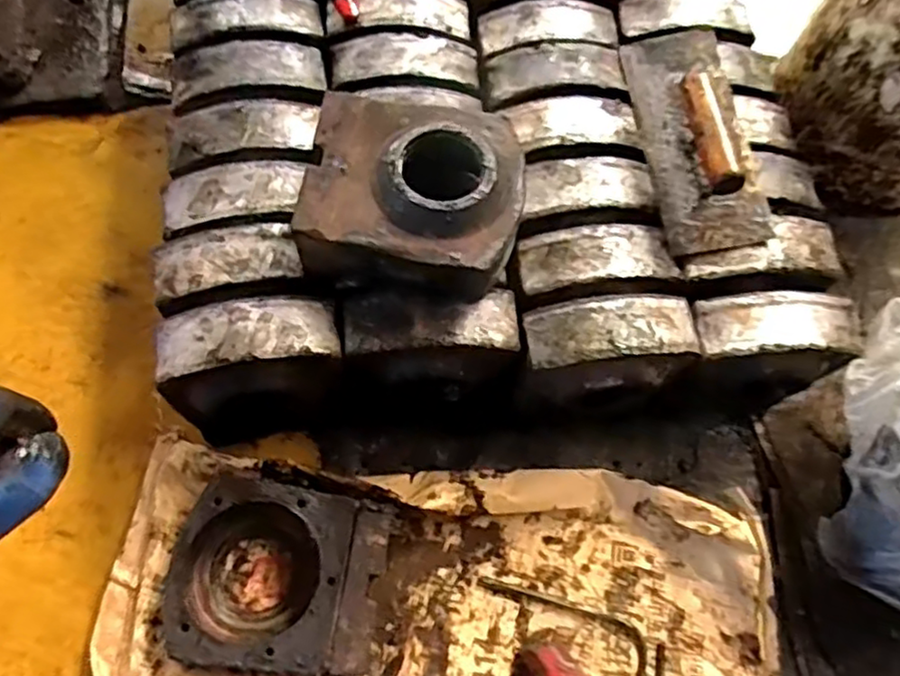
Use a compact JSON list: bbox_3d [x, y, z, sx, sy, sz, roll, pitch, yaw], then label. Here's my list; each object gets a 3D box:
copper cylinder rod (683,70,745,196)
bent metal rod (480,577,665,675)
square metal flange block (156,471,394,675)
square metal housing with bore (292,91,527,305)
[{"bbox_3d":[0.248,-0.199,0.655,0.037,0.032,0.128,-4,69,-7],"label":"copper cylinder rod"},{"bbox_3d":[0.145,0.310,0.700,0.094,0.005,0.232,-40,76,-14],"label":"bent metal rod"},{"bbox_3d":[-0.164,0.228,0.666,0.190,0.101,0.172,9,68,0],"label":"square metal flange block"},{"bbox_3d":[-0.033,-0.135,0.625,0.192,0.079,0.172,12,69,0],"label":"square metal housing with bore"}]

